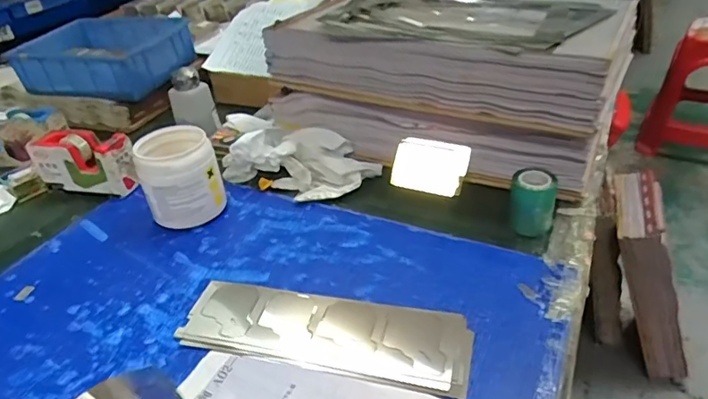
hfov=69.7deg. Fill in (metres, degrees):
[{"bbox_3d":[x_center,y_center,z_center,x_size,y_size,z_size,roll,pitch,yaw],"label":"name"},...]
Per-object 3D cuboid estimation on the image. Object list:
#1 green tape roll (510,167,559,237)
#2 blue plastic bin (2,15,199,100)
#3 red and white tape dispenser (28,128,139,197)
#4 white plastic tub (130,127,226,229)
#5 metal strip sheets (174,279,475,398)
[{"bbox_3d":[0.206,0.003,0.588,0.049,0.065,0.045,9,37,20],"label":"green tape roll"},{"bbox_3d":[-0.485,-0.270,0.953,0.315,0.087,0.182,7,36,18],"label":"blue plastic bin"},{"bbox_3d":[-0.385,-0.051,0.740,0.148,0.082,0.056,7,36,18],"label":"red and white tape dispenser"},{"bbox_3d":[-0.224,-0.029,0.658,0.091,0.106,0.102,-18,36,-17],"label":"white plastic tub"},{"bbox_3d":[-0.029,0.124,0.497,0.278,0.007,0.093,5,36,16],"label":"metal strip sheets"}]

